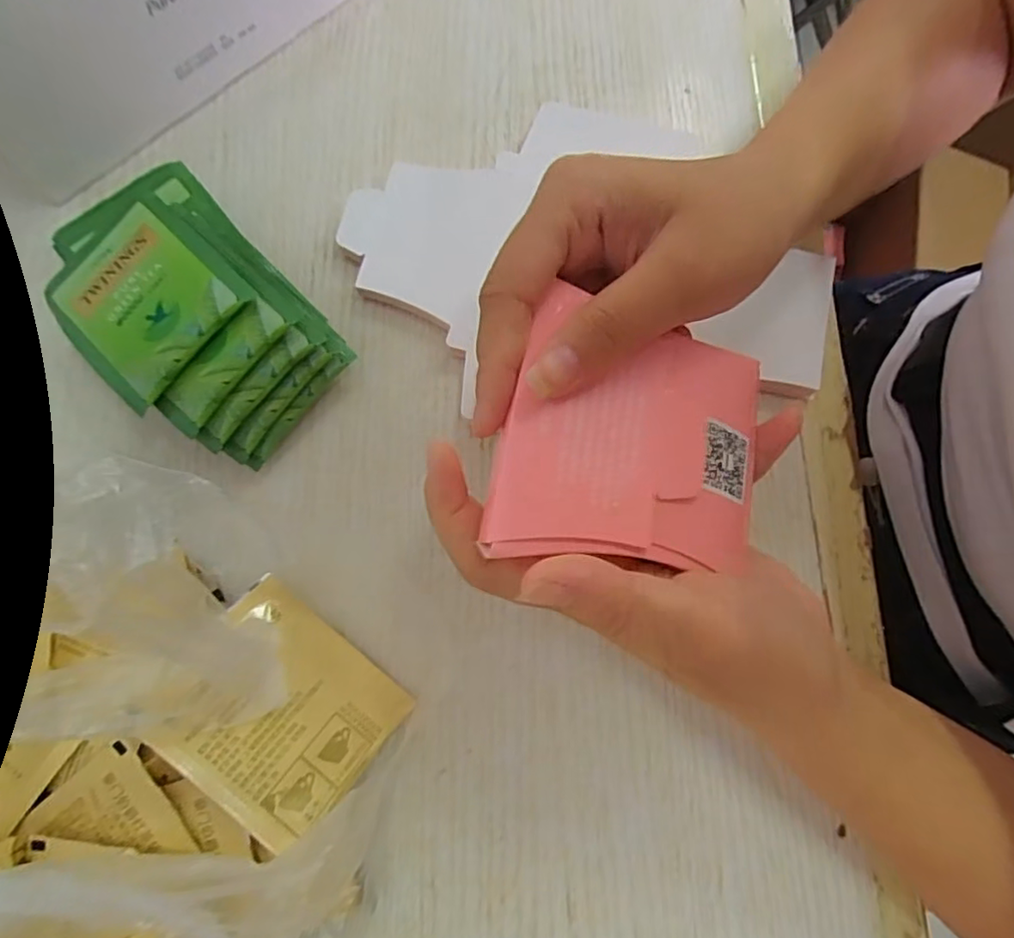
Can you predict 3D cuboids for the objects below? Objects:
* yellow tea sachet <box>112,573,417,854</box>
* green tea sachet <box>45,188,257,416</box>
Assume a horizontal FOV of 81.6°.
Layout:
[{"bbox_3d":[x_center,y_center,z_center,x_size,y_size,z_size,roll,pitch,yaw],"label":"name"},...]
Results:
[{"bbox_3d":[-0.081,0.084,0.210,0.074,0.013,0.065,45,50,-6],"label":"yellow tea sachet"},{"bbox_3d":[-0.145,-0.068,0.231,0.064,0.006,0.077,-46,74,0],"label":"green tea sachet"}]

